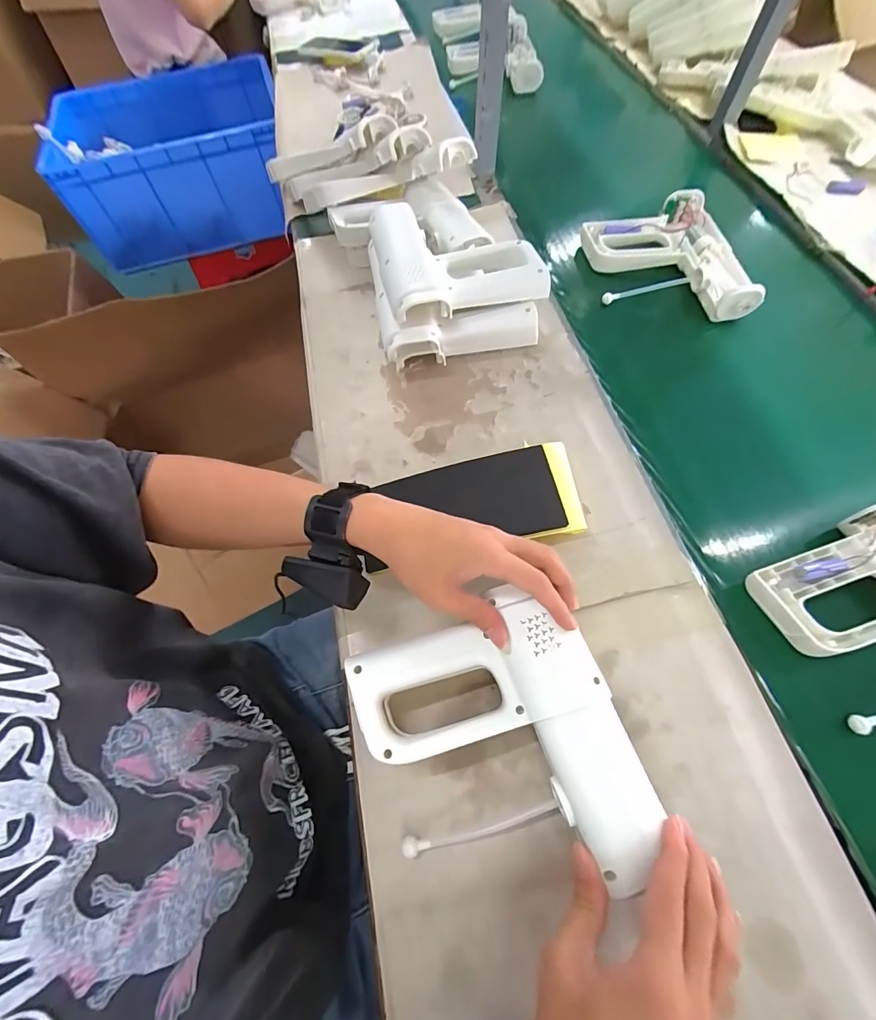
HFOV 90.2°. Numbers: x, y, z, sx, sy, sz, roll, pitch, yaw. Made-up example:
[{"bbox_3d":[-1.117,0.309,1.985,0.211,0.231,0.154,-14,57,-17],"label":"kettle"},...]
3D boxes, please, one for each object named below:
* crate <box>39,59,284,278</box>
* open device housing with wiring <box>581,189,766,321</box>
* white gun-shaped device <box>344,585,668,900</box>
[{"bbox_3d":[-0.661,-0.881,1.125,0.546,0.237,0.406,-14,63,-5],"label":"crate"},{"bbox_3d":[0.315,-0.349,0.596,0.195,0.039,0.207,-2,63,2],"label":"open device housing with wiring"},{"bbox_3d":[0.045,0.175,0.325,0.173,0.063,0.191,-22,64,-8],"label":"white gun-shaped device"}]

